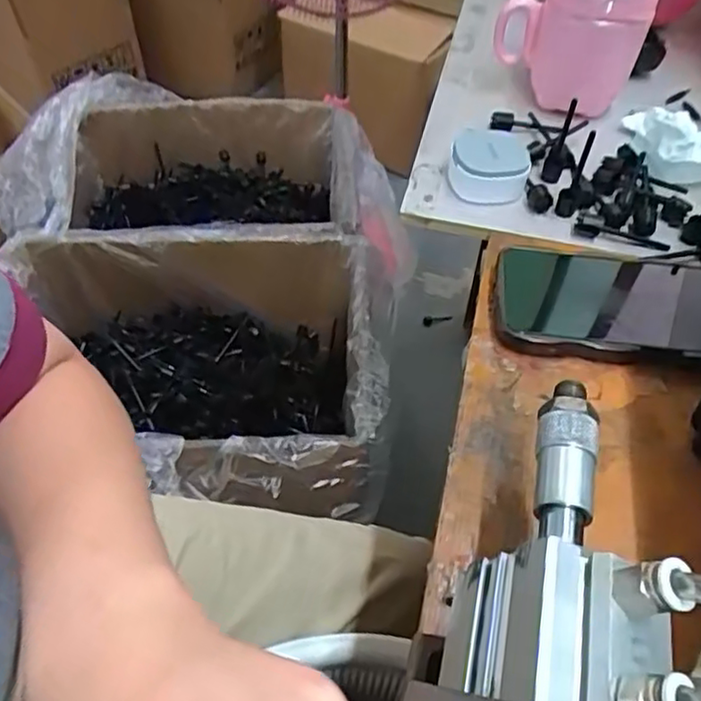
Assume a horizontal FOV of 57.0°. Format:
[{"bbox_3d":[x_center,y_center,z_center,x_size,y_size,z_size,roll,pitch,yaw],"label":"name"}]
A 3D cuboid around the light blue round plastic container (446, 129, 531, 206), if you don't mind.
[{"bbox_3d":[0.100,-0.134,0.465,0.055,0.034,0.050,1,51,-1],"label":"light blue round plastic container"}]

